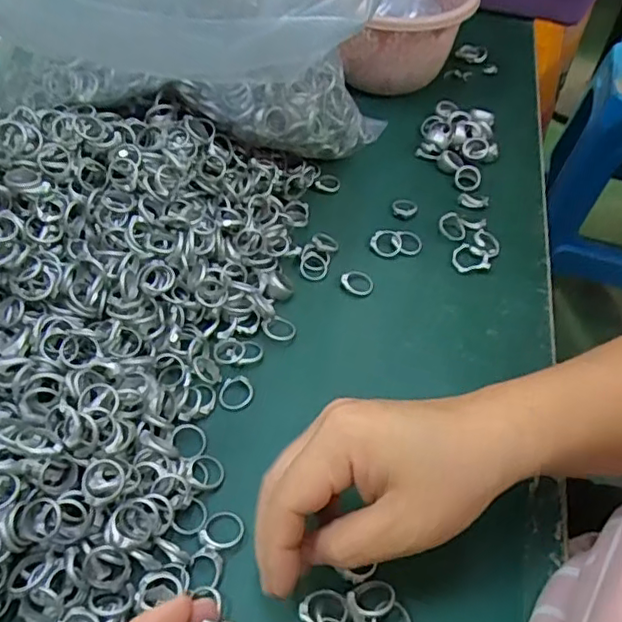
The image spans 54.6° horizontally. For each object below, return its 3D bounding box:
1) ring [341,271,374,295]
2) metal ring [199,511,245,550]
[{"bbox_3d":[0.033,-0.021,0.429,0.023,0.004,0.020,11,50,6],"label":"ring"},{"bbox_3d":[-0.045,0.112,0.311,0.021,0.006,0.022,2,50,-2],"label":"metal ring"}]

